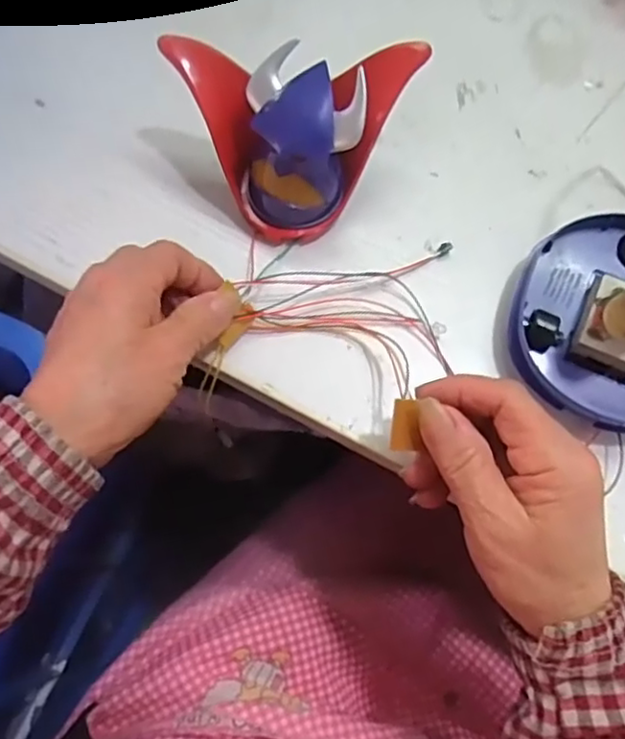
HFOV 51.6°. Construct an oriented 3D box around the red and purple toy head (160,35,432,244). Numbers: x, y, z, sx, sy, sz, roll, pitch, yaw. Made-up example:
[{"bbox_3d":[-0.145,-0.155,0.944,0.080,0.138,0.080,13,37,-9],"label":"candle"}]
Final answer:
[{"bbox_3d":[-0.007,-0.119,0.341,0.123,0.072,0.077,-2,73,-2],"label":"red and purple toy head"}]

